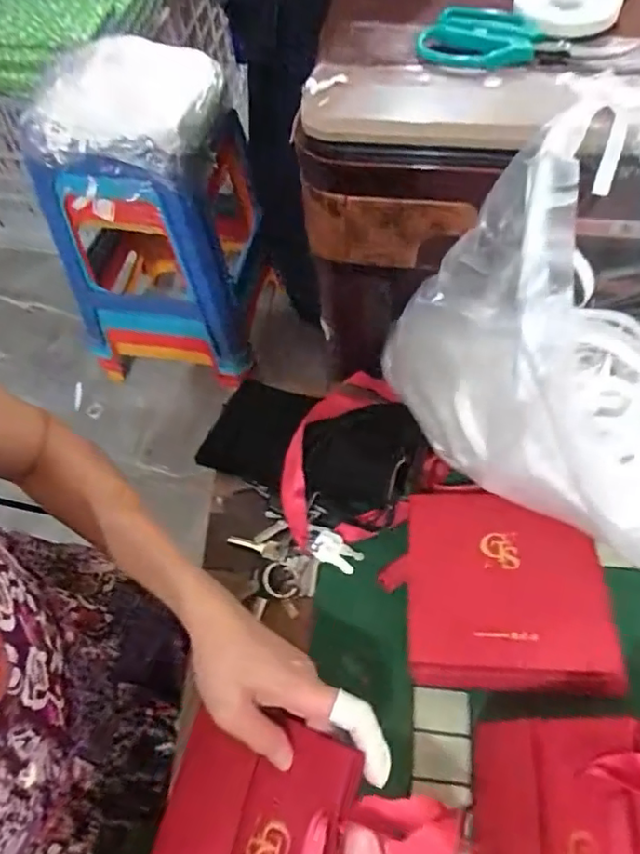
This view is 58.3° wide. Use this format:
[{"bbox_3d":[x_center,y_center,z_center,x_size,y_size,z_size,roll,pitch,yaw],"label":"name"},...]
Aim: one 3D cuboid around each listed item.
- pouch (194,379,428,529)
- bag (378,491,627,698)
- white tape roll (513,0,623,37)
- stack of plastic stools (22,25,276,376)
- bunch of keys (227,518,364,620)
[{"bbox_3d":[-0.012,0.021,0.537,0.203,0.043,0.121,14,60,12],"label":"pouch"},{"bbox_3d":[0.135,0.127,0.454,0.151,0.055,0.153,-1,58,4],"label":"bag"},{"bbox_3d":[0.191,-0.327,0.442,0.078,0.013,0.082,-2,58,3],"label":"white tape roll"},{"bbox_3d":[-0.305,-0.380,1.088,0.356,0.511,0.328,1,58,5],"label":"stack of plastic stools"},{"bbox_3d":[-0.029,0.110,0.502,0.098,0.016,0.086,-32,61,-15],"label":"bunch of keys"}]

